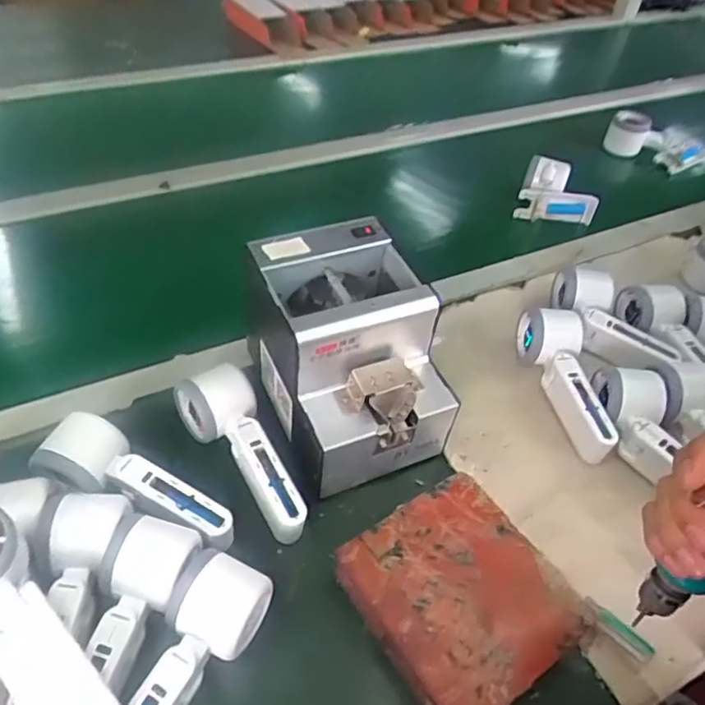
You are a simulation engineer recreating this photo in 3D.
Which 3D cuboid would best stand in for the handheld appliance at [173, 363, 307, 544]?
[{"bbox_3d":[-0.090,0.087,0.492,0.059,0.062,0.155,-21,52,-24],"label":"handheld appliance"}]

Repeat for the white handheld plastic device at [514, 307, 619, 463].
[{"bbox_3d":[0.212,0.026,0.593,0.054,0.054,0.161,1,47,-5],"label":"white handheld plastic device"}]

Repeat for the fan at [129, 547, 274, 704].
[{"bbox_3d":[-0.115,0.213,0.384,0.061,0.050,0.167,22,48,14],"label":"fan"}]

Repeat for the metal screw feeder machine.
[{"bbox_3d":[-0.004,0.005,0.514,0.122,0.153,0.164,-17,51,-21],"label":"metal screw feeder machine"}]

